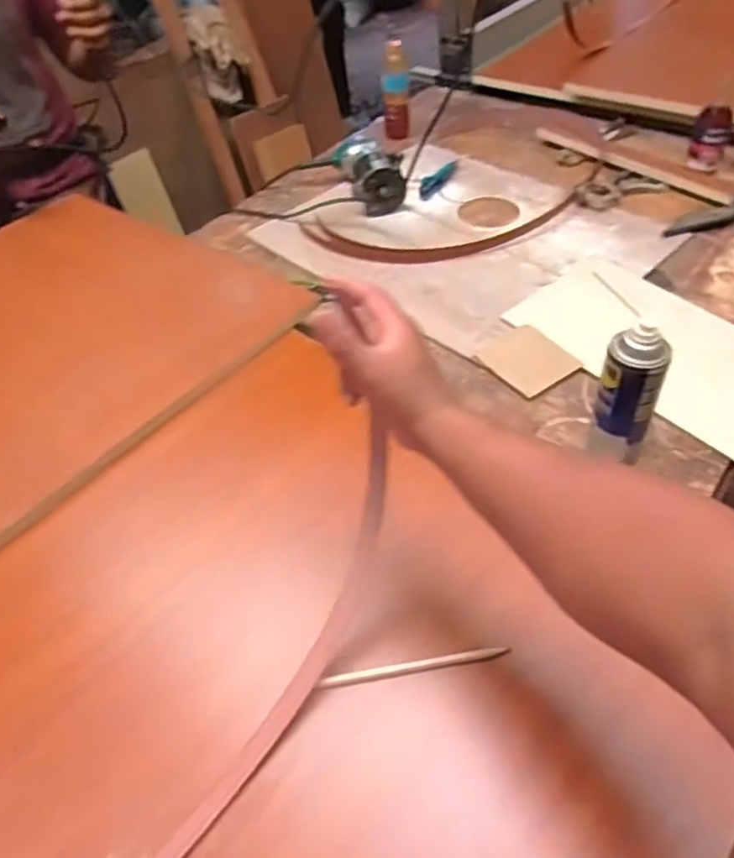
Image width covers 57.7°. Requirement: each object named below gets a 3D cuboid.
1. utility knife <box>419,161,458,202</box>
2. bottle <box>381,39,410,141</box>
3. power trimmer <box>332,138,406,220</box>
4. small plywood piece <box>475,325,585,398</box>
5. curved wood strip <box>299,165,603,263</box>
[{"bbox_3d":[0.136,-0.480,1.281,0.027,0.031,0.154,20,49,22],"label":"utility knife"},{"bbox_3d":[0.062,-0.712,1.402,0.065,0.180,0.047,-1,47,5],"label":"bottle"},{"bbox_3d":[0.003,-0.495,1.277,0.106,0.070,0.220,-14,47,-8],"label":"power trimmer"},{"bbox_3d":[0.223,-0.096,0.925,0.093,0.006,0.115,-34,54,-11],"label":"small plywood piece"},{"bbox_3d":[0.176,-0.374,1.189,0.568,0.030,0.172,-13,51,-3],"label":"curved wood strip"}]

